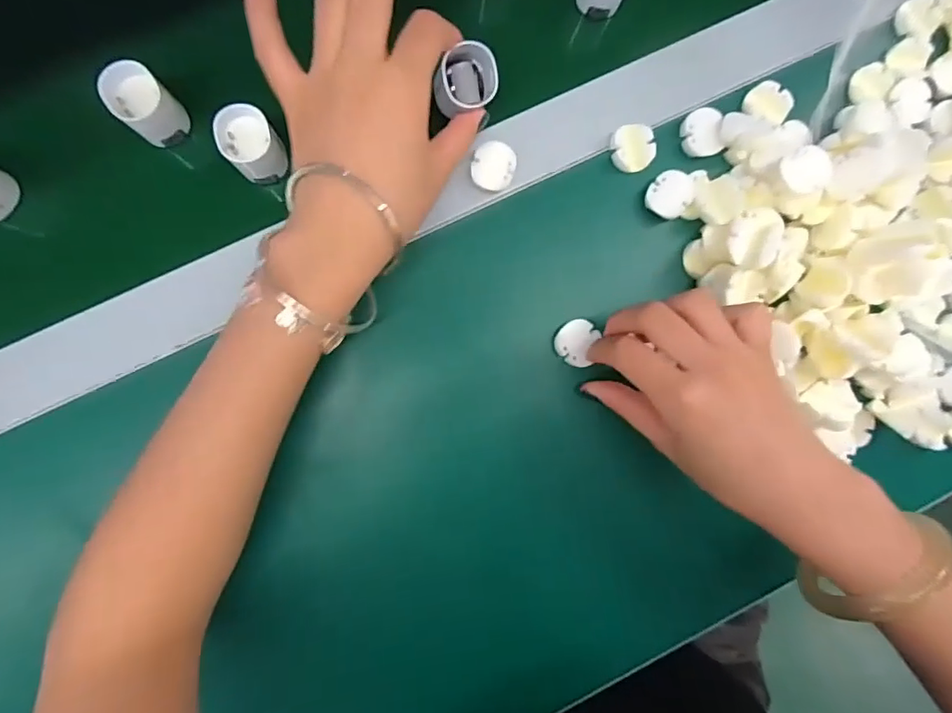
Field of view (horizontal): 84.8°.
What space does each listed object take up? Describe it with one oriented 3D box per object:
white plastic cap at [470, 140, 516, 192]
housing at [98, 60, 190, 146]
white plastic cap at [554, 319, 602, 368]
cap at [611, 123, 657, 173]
[{"bbox_3d":[0.010,-0.111,0.306,0.025,0.008,0.027,0,90,-8],"label":"white plastic cap"},{"bbox_3d":[-0.180,-0.137,0.284,0.028,0.032,0.032,-45,96,-5],"label":"housing"},{"bbox_3d":[0.061,-0.009,0.310,0.025,0.006,0.025,0,90,-8],"label":"white plastic cap"},{"bbox_3d":[0.094,-0.125,0.311,0.026,0.005,0.027,0,90,-8],"label":"cap"}]

